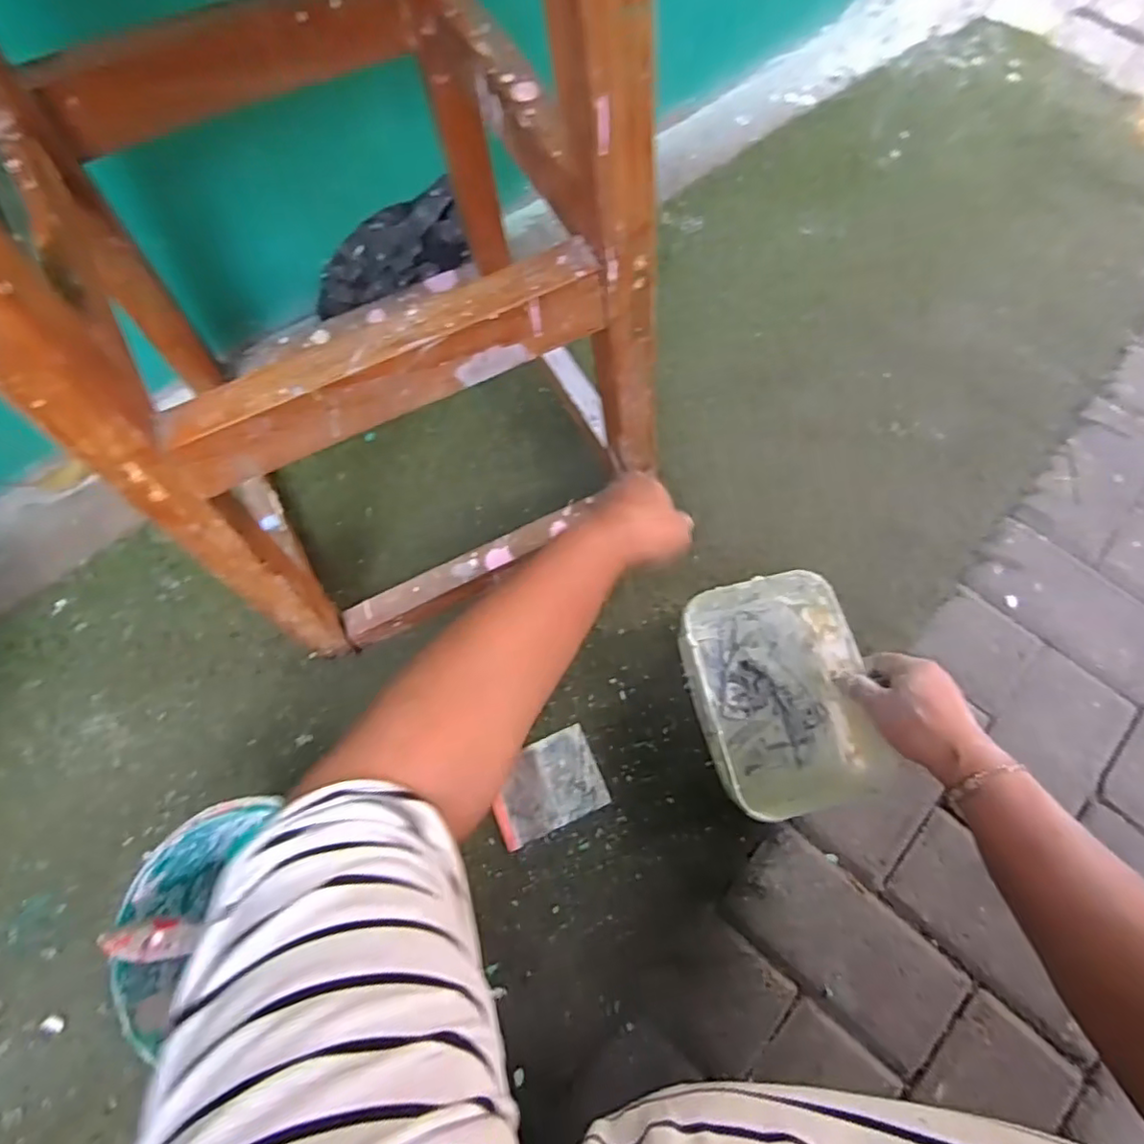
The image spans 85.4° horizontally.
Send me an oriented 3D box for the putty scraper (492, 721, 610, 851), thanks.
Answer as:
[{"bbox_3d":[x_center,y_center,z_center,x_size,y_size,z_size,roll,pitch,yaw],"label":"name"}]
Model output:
[{"bbox_3d":[-0.025,0.201,0.583,0.103,0.010,0.077,-23,73,-9],"label":"putty scraper"}]

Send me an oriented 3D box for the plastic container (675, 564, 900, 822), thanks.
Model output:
[{"bbox_3d":[0.185,0.115,0.571,0.143,0.093,0.199,-16,72,-7],"label":"plastic container"}]

